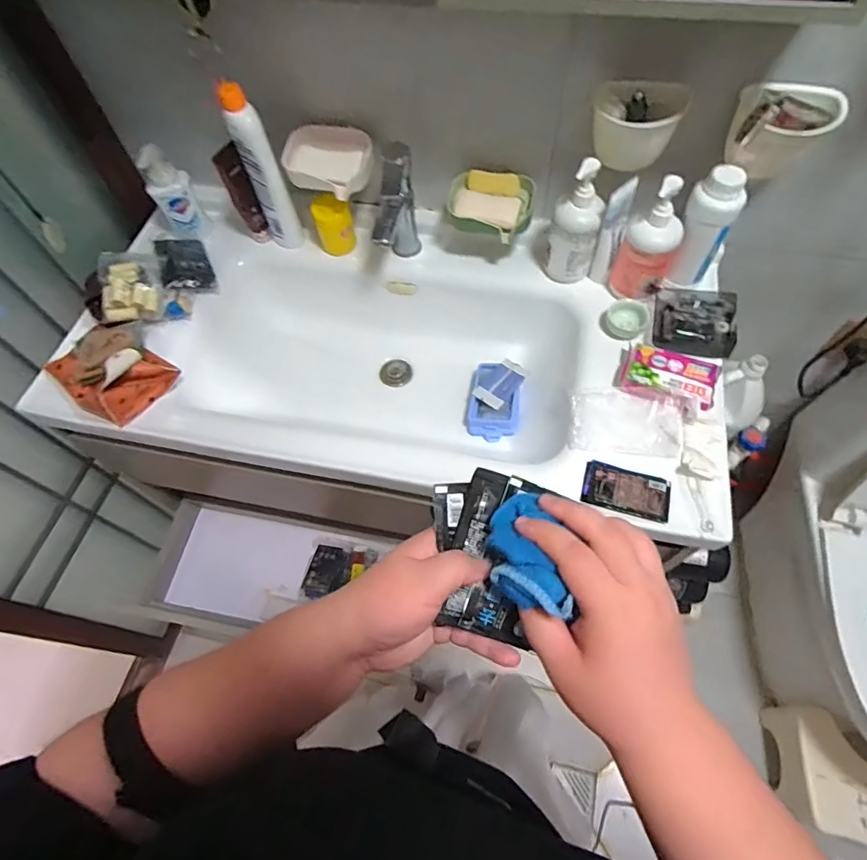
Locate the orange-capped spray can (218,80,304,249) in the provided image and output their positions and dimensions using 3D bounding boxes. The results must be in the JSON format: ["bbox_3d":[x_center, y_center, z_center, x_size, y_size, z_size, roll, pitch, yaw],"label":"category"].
[{"bbox_3d":[-0.268,-0.407,0.793,0.050,0.258,0.042,-21,62,-9],"label":"orange-capped spray can"}]

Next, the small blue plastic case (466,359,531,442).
[{"bbox_3d":[0.106,-0.054,0.841,0.085,0.036,0.144,9,62,8],"label":"small blue plastic case"}]

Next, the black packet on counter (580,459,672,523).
[{"bbox_3d":[0.243,0.077,0.630,0.102,0.013,0.060,16,63,12],"label":"black packet on counter"}]

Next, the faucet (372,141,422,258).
[{"bbox_3d":[-0.058,-0.327,0.784,0.046,0.184,0.123,5,61,6],"label":"faucet"}]

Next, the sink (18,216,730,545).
[{"bbox_3d":[-0.027,-0.083,0.866,0.870,0.254,0.448,10,62,8],"label":"sink"}]

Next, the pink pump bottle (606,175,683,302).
[{"bbox_3d":[0.308,-0.269,0.702,0.077,0.162,0.065,26,65,16],"label":"pink pump bottle"}]

